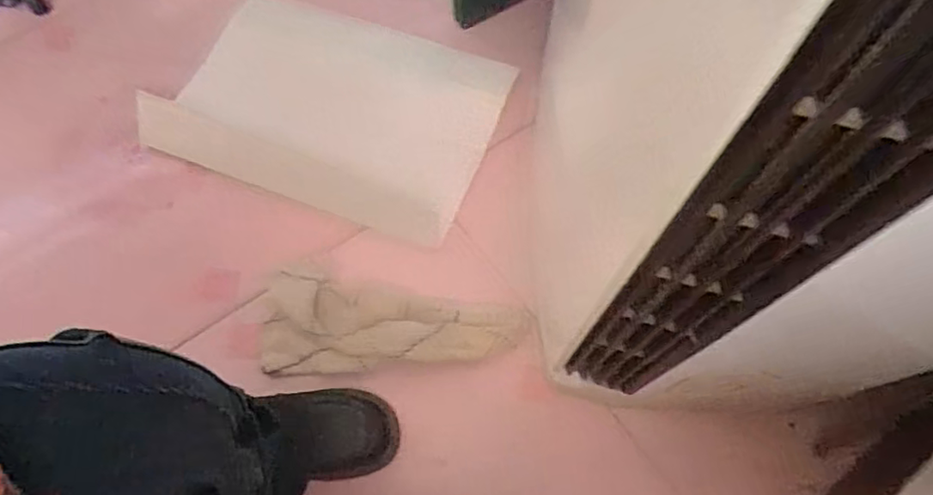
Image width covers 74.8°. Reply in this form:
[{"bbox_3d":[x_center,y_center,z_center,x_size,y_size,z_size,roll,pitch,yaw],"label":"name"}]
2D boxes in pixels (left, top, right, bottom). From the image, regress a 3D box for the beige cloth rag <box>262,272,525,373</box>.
[{"bbox_3d":[-0.087,0.094,0.740,0.321,0.050,0.117,2,67,-3],"label":"beige cloth rag"}]

